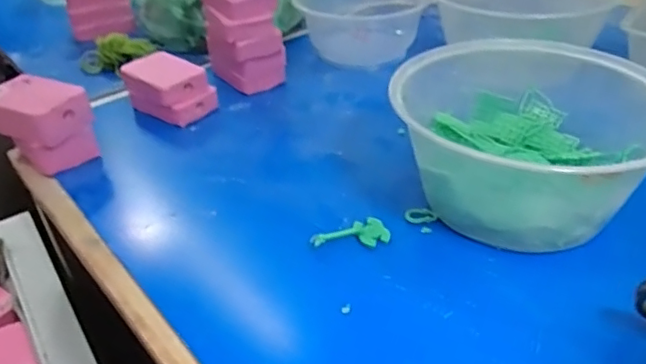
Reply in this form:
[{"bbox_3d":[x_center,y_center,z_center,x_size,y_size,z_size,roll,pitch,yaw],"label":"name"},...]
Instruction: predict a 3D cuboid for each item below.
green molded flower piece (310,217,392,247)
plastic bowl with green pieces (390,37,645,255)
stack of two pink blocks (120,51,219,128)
[{"bbox_3d":[0.017,0.034,0.354,0.048,0.004,0.022,-14,43,-24],"label":"green molded flower piece"},{"bbox_3d":[0.140,-0.029,0.375,0.186,0.075,0.163,-14,37,-15],"label":"plastic bowl with green pieces"},{"bbox_3d":[-0.137,-0.081,0.505,0.073,0.041,0.053,24,43,33],"label":"stack of two pink blocks"}]

